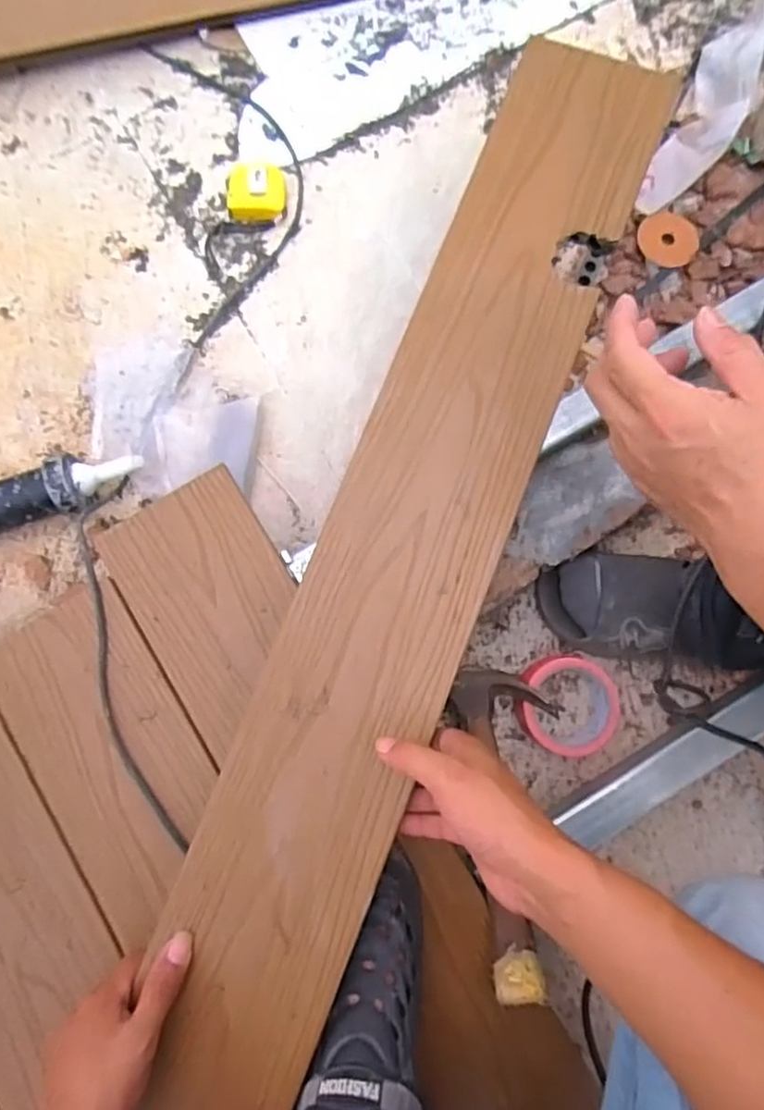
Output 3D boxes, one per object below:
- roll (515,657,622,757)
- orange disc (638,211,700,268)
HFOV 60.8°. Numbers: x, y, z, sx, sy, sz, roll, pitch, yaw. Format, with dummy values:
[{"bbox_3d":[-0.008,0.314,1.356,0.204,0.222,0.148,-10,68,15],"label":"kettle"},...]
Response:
[{"bbox_3d":[0.191,0.155,0.678,0.091,0.050,0.096,0,82,1],"label":"roll"},{"bbox_3d":[0.334,-0.367,0.755,0.069,0.007,0.061,44,93,-2],"label":"orange disc"}]

